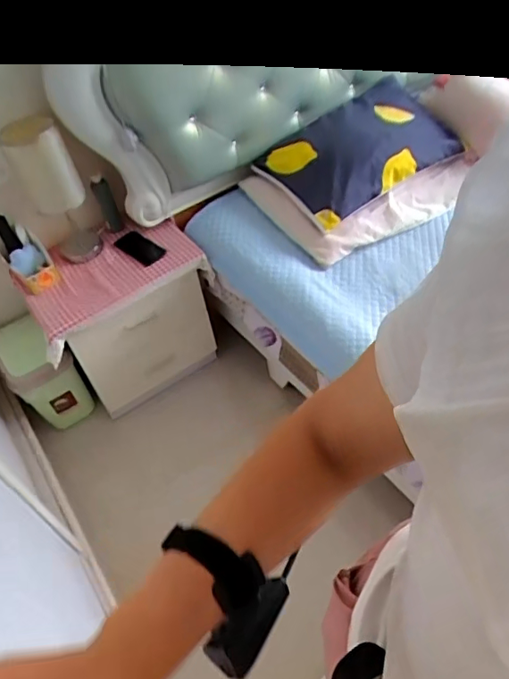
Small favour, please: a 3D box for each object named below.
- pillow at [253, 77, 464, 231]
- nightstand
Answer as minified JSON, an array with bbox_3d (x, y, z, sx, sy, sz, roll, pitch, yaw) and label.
[{"bbox_3d":[0.270,-0.576,1.613,0.577,0.136,0.432,-29,57,-18],"label":"pillow"},{"bbox_3d":[-0.378,-0.058,1.606,0.443,0.438,0.281,-35,59,-21],"label":"nightstand"}]

